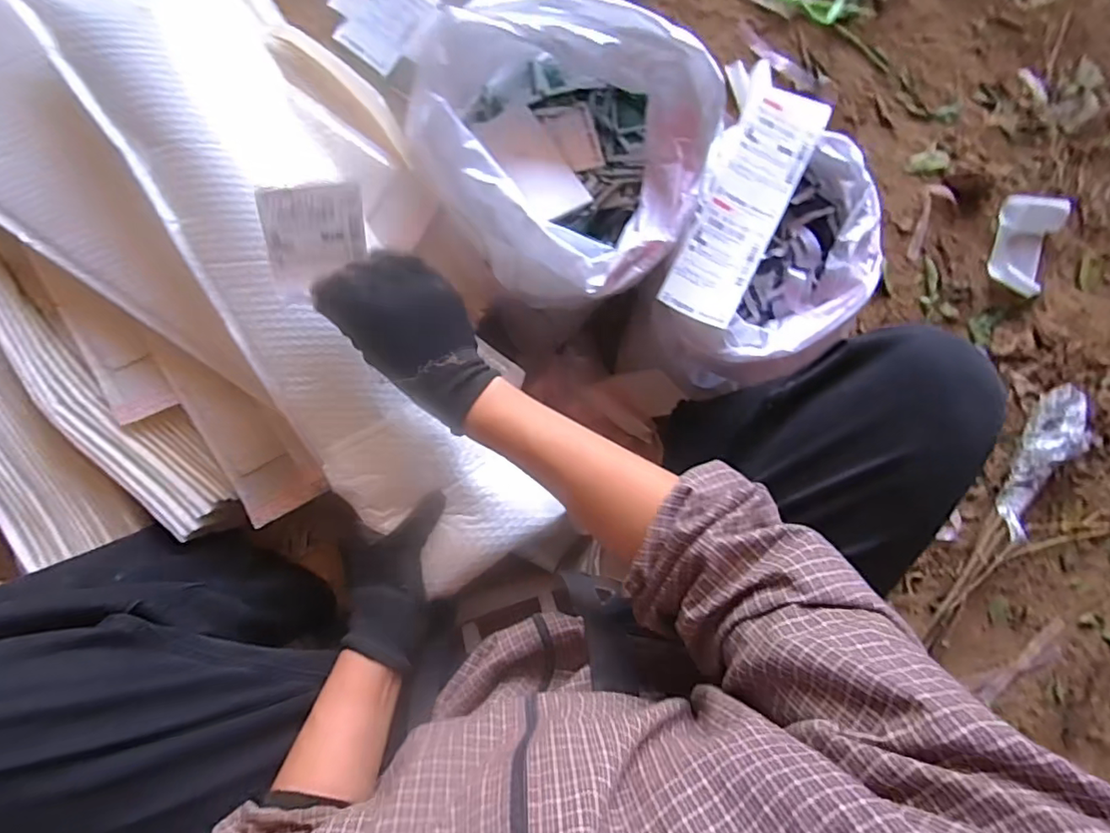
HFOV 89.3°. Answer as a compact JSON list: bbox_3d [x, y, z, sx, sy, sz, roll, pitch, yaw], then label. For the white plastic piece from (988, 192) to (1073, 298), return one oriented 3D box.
[{"bbox_3d":[0.705,-0.260,0.844,0.088,0.051,0.141,17,89,-8],"label":"white plastic piece"}]

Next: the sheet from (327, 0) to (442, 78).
[{"bbox_3d":[-0.231,-0.533,0.746,0.118,0.005,0.129,28,90,-13],"label":"sheet"}]

